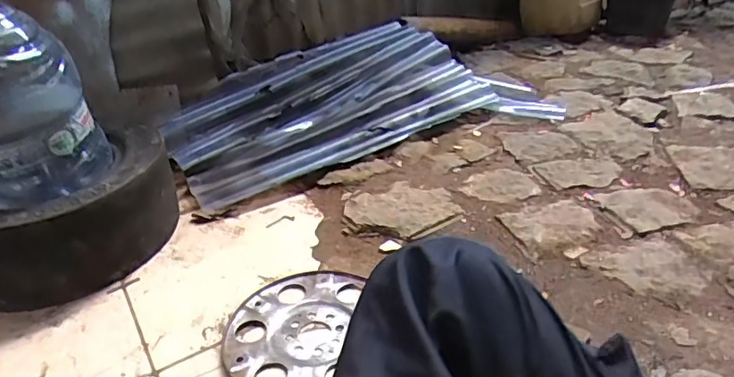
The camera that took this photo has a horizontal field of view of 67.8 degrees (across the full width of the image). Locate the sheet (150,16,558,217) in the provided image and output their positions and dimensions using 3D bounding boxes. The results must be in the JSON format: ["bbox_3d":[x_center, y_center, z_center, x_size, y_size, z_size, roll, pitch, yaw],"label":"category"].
[{"bbox_3d":[-0.002,-0.219,1.379,0.935,0.092,0.448,-15,60,-10],"label":"sheet"}]

